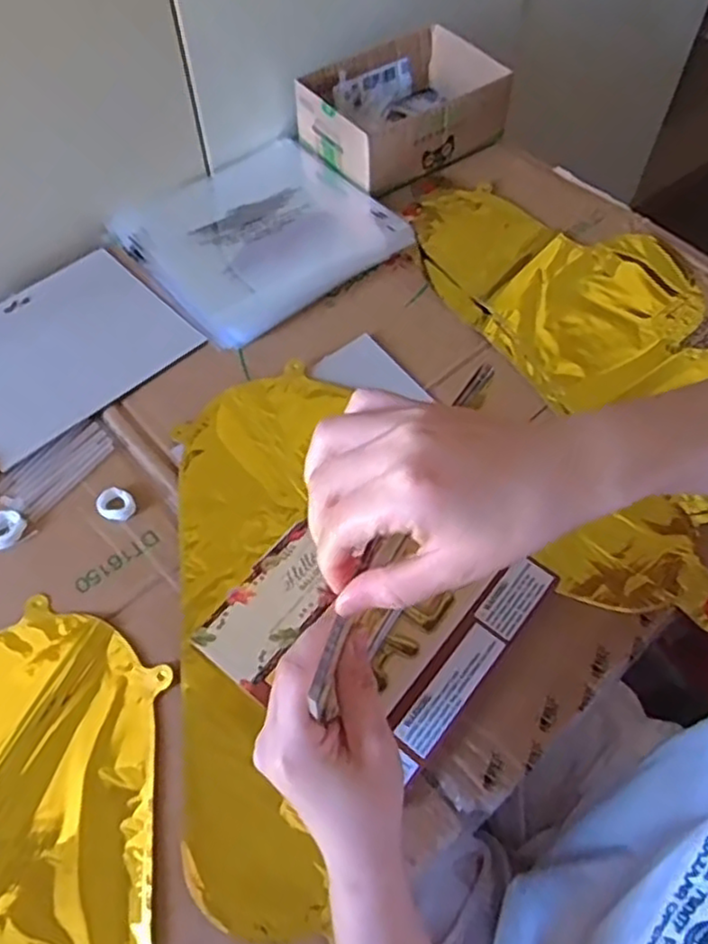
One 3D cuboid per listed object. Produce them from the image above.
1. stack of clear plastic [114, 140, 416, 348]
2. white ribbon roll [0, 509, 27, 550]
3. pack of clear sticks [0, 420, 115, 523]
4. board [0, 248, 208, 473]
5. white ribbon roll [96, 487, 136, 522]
[{"bbox_3d":[-0.090,-0.234,0.660,0.224,0.014,0.207,-36,67,-20],"label":"stack of clear plastic"},{"bbox_3d":[-0.251,0.042,0.503,0.024,0.006,0.029,17,61,8],"label":"white ribbon roll"},{"bbox_3d":[-0.228,-0.004,0.535,0.047,0.004,0.088,34,64,17],"label":"pack of clear sticks"},{"bbox_3d":[-0.252,-0.107,0.595,0.192,0.006,0.162,-38,65,-23],"label":"board"},{"bbox_3d":[-0.175,0.025,0.515,0.027,0.008,0.024,37,65,18],"label":"white ribbon roll"}]

